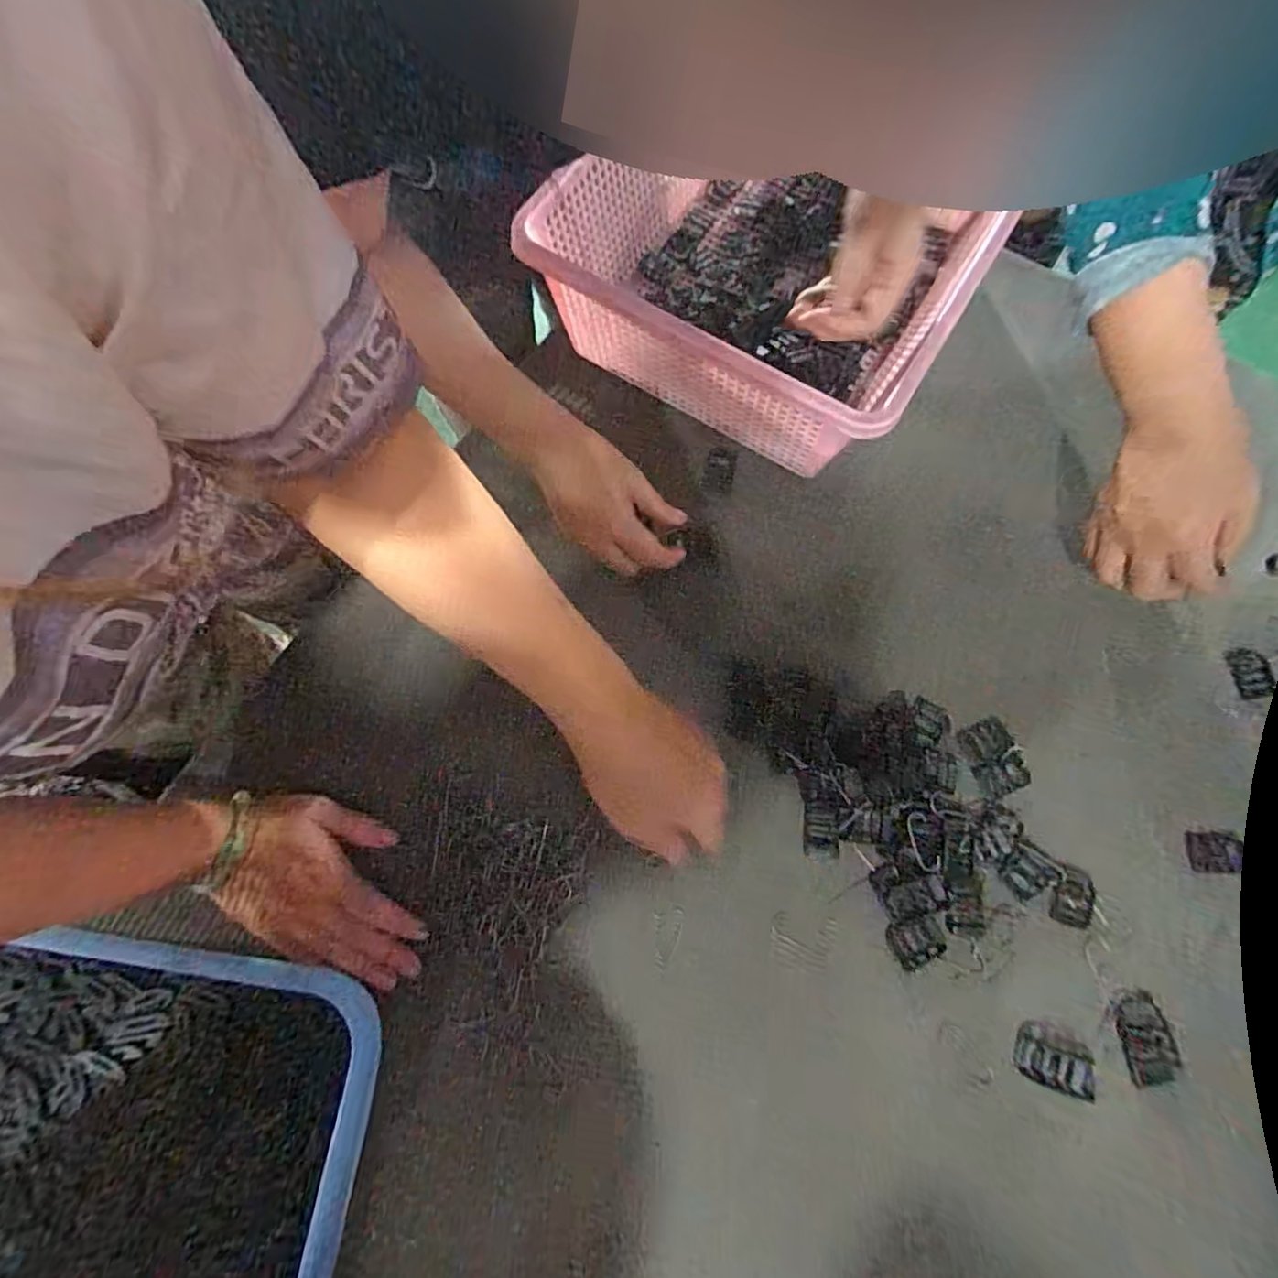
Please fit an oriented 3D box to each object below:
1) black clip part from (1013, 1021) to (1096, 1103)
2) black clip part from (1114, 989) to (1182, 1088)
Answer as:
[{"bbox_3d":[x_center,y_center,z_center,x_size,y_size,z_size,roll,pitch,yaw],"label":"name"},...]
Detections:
[{"bbox_3d":[0.279,0.282,0.411,0.052,0.012,0.033,23,75,5],"label":"black clip part"},{"bbox_3d":[0.340,0.269,0.414,0.023,0.019,0.055,-7,74,-3],"label":"black clip part"}]

